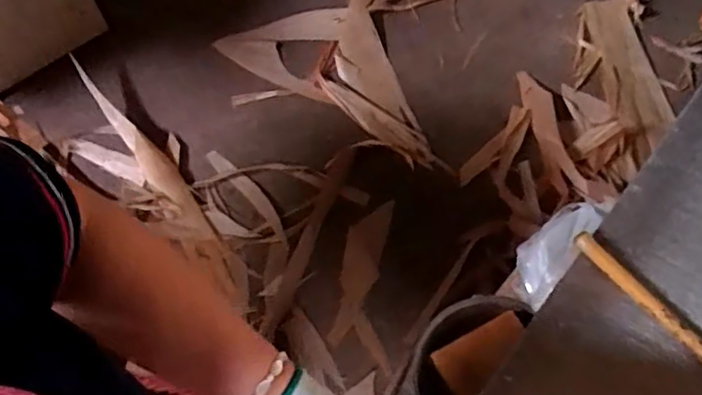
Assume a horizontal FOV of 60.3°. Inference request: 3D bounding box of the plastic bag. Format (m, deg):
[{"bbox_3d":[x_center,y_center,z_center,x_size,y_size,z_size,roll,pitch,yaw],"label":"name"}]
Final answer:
[{"bbox_3d":[0.263,0.068,0.805,0.059,0.056,0.151,34,92,12],"label":"plastic bag"}]

